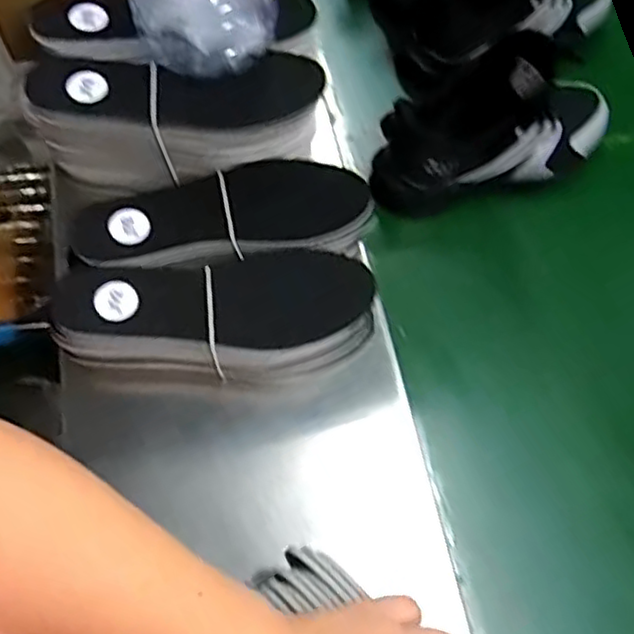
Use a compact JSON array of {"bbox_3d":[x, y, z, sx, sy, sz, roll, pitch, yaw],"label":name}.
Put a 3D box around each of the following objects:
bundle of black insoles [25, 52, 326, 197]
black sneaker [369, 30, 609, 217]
[{"bbox_3d":[-0.105,-0.144,0.523,0.208,0.091,0.072,-1,65,-2],"label":"bundle of black insoles"},{"bbox_3d":[0.145,-0.163,0.553,0.213,0.104,0.080,-17,67,-9],"label":"black sneaker"}]

